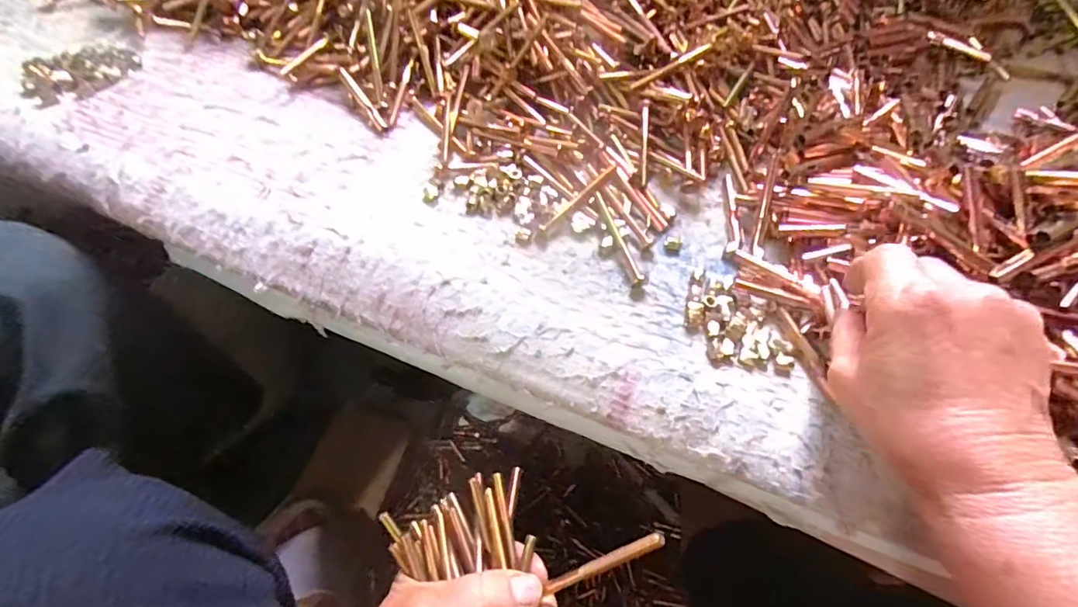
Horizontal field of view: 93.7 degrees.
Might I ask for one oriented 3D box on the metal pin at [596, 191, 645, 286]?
[{"bbox_3d":[0.050,-0.042,0.316,0.007,0.006,0.069,-13,63,-13],"label":"metal pin"}]

